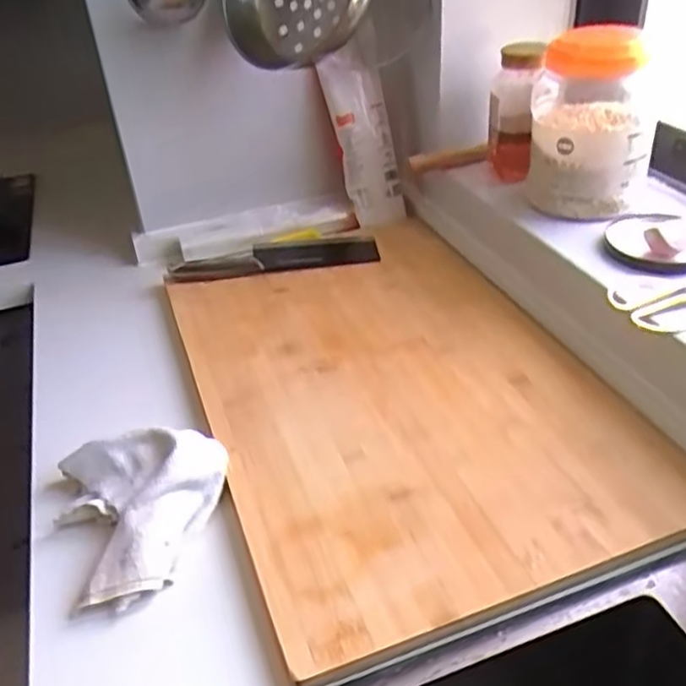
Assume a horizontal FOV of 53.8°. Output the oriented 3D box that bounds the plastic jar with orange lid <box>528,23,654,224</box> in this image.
[{"bbox_3d":[0.295,-0.266,0.807,0.131,0.200,0.144,6,37,13],"label":"plastic jar with orange lid"}]

